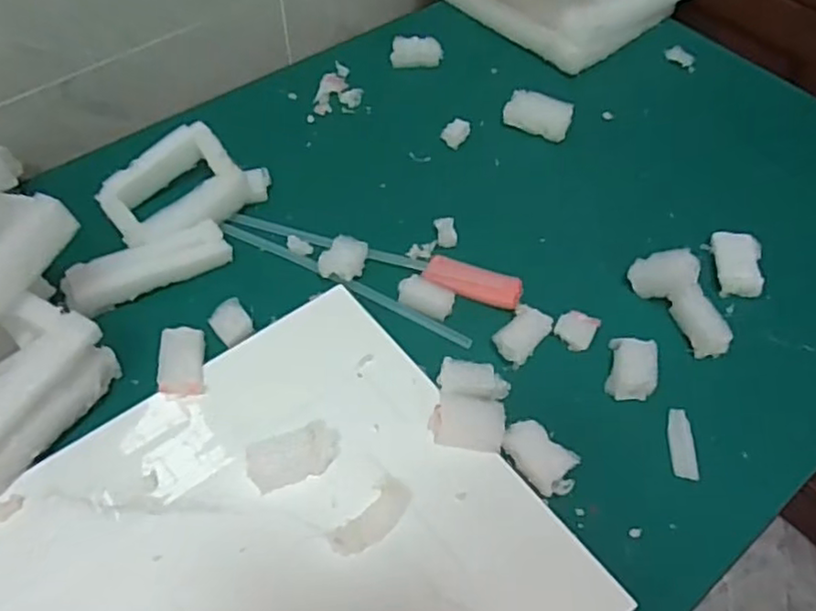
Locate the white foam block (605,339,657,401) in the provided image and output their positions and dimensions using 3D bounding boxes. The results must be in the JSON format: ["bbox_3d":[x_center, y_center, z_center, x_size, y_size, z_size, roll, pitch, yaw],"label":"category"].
[{"bbox_3d":[0.162,0.045,0.471,0.032,0.017,0.042,12,55,5],"label":"white foam block"}]

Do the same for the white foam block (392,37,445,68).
[{"bbox_3d":[0.009,-0.266,0.692,0.052,0.021,0.028,6,54,0],"label":"white foam block"}]

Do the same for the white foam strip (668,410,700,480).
[{"bbox_3d":[0.187,0.094,0.447,0.016,0.006,0.048,5,54,0],"label":"white foam strip"}]

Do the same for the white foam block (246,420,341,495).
[{"bbox_3d":[-0.073,0.097,0.424,0.059,0.013,0.031,-18,58,-16],"label":"white foam block"}]

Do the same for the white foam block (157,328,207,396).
[{"bbox_3d":[-0.161,0.039,0.470,0.029,0.009,0.053,-6,55,-8],"label":"white foam block"}]

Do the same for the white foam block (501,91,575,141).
[{"bbox_3d":[0.125,-0.182,0.631,0.062,0.021,0.039,18,55,9],"label":"white foam block"}]

